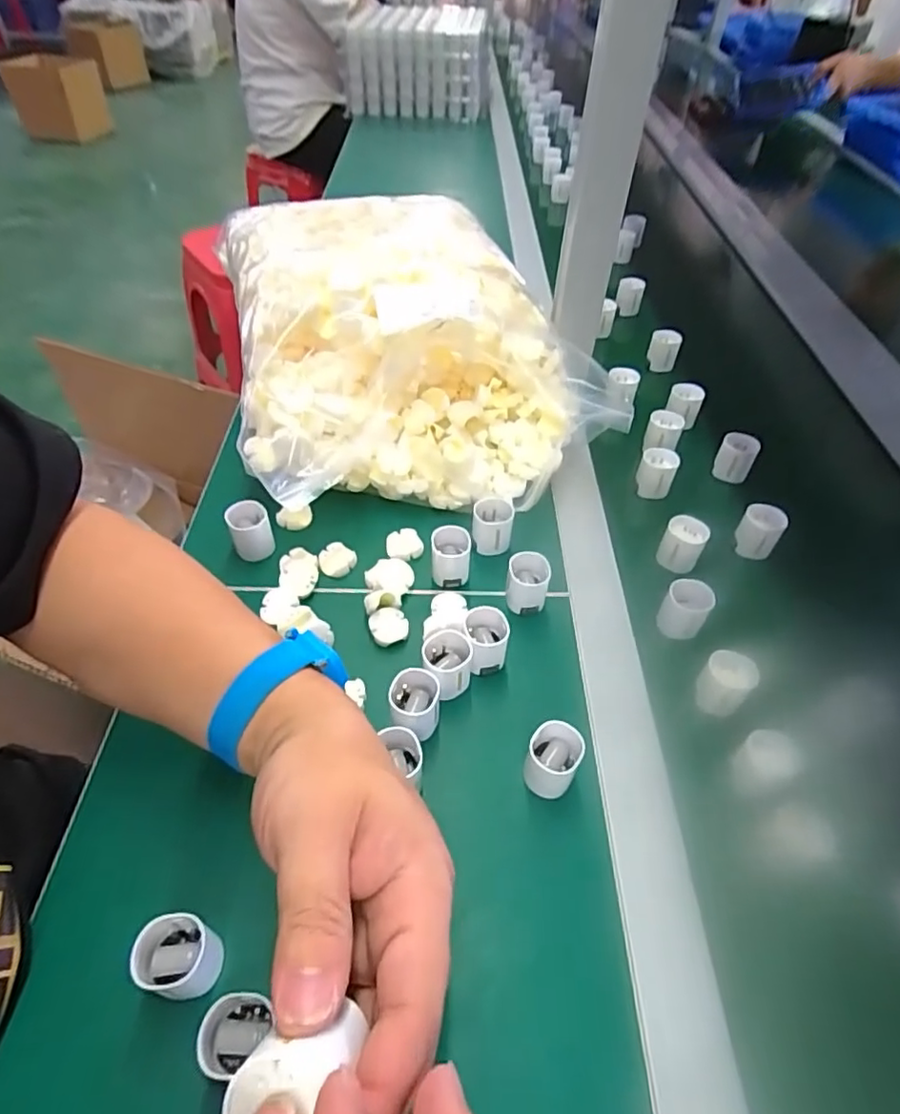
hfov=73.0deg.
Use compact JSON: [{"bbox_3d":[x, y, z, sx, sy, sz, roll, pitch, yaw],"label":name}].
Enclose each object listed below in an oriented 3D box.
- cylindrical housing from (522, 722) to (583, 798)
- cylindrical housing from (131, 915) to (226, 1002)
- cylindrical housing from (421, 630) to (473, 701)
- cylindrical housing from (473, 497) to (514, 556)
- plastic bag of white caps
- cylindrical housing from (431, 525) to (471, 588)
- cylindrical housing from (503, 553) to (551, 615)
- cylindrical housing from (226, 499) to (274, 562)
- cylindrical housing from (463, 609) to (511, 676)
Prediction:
[{"bbox_3d":[0.059,0.118,0.350,0.028,0.042,0.032,27,53,20],"label":"cylindrical housing"},{"bbox_3d":[-0.125,0.187,0.284,0.032,0.043,0.030,1,49,-1],"label":"cylindrical housing"},{"bbox_3d":[-0.002,0.070,0.387,0.030,0.043,0.032,1,49,-1],"label":"cylindrical housing"},{"bbox_3d":[0.033,-0.023,0.472,0.030,0.044,0.029,3,49,2],"label":"cylindrical housing"},{"bbox_3d":[-0.057,-0.205,0.554,0.279,0.133,0.379,-14,51,-13],"label":"plastic bag of white caps"},{"bbox_3d":[0.000,0.000,0.444,0.027,0.033,0.030,2,49,0],"label":"cylindrical housing"},{"bbox_3d":[0.054,0.022,0.432,0.029,0.041,0.030,1,49,-1],"label":"cylindrical housing"},{"bbox_3d":[-0.148,-0.018,0.453,0.029,0.034,0.032,-15,51,-14],"label":"cylindrical housing"},{"bbox_3d":[0.023,0.057,0.399,0.027,0.039,0.033,2,49,0],"label":"cylindrical housing"}]

